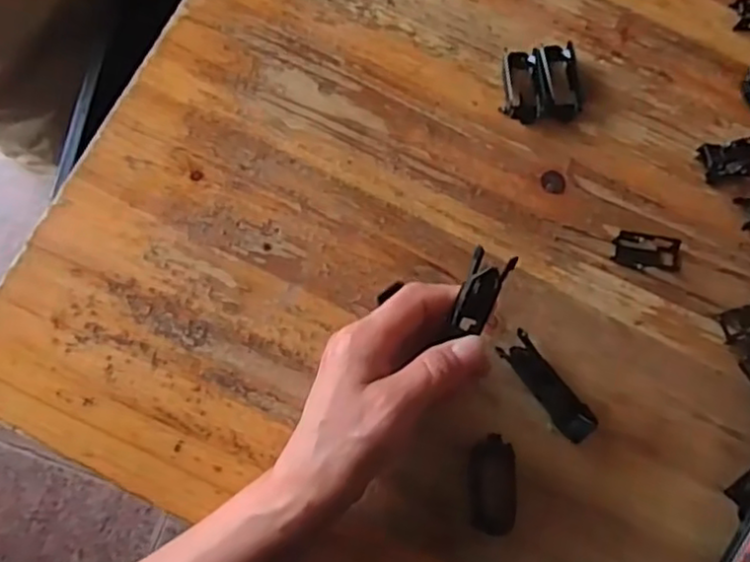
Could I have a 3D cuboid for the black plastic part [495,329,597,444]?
[{"bbox_3d":[0.098,0.060,0.381,0.019,0.012,0.066,-38,82,-10],"label":"black plastic part"}]

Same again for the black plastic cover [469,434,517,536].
[{"bbox_3d":[0.064,0.111,0.366,0.024,0.010,0.050,0,78,-3],"label":"black plastic cover"}]

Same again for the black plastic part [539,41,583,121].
[{"bbox_3d":[0.116,-0.128,0.422,0.027,0.013,0.050,-4,78,-4],"label":"black plastic part"}]

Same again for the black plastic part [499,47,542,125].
[{"bbox_3d":[0.092,-0.122,0.420,0.025,0.009,0.047,7,77,-1],"label":"black plastic part"}]

